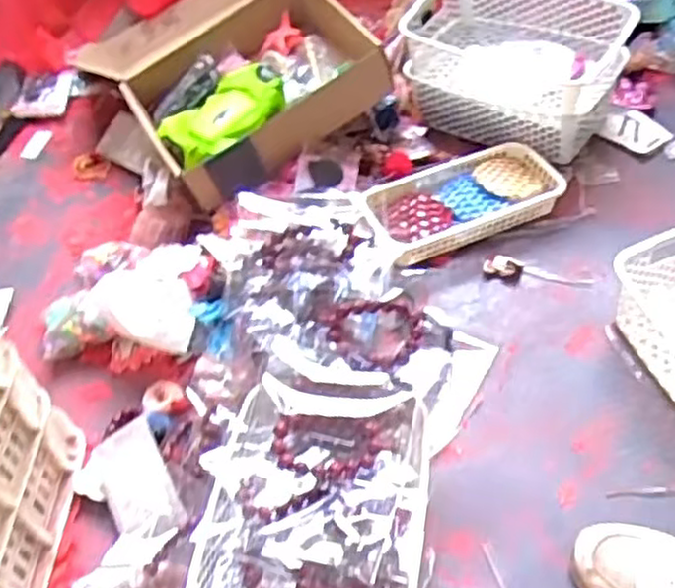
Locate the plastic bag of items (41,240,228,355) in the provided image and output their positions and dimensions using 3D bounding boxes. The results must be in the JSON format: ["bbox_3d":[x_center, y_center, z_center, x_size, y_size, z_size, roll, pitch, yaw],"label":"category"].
[{"bbox_3d":[-0.243,0.009,0.917,0.231,0.089,0.164,1,50,7],"label":"plastic bag of items"}]

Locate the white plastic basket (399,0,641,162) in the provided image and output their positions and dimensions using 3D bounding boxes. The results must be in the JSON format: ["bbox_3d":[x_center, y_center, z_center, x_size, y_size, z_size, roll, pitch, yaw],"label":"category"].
[{"bbox_3d":[0.254,-0.336,1.074,0.295,0.170,0.201,24,56,24],"label":"white plastic basket"}]

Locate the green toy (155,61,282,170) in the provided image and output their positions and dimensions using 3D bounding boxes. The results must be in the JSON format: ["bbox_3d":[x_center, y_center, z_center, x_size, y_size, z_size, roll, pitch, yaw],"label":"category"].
[{"bbox_3d":[-0.160,-0.265,1.040,0.206,0.042,0.163,-37,56,-23],"label":"green toy"}]

